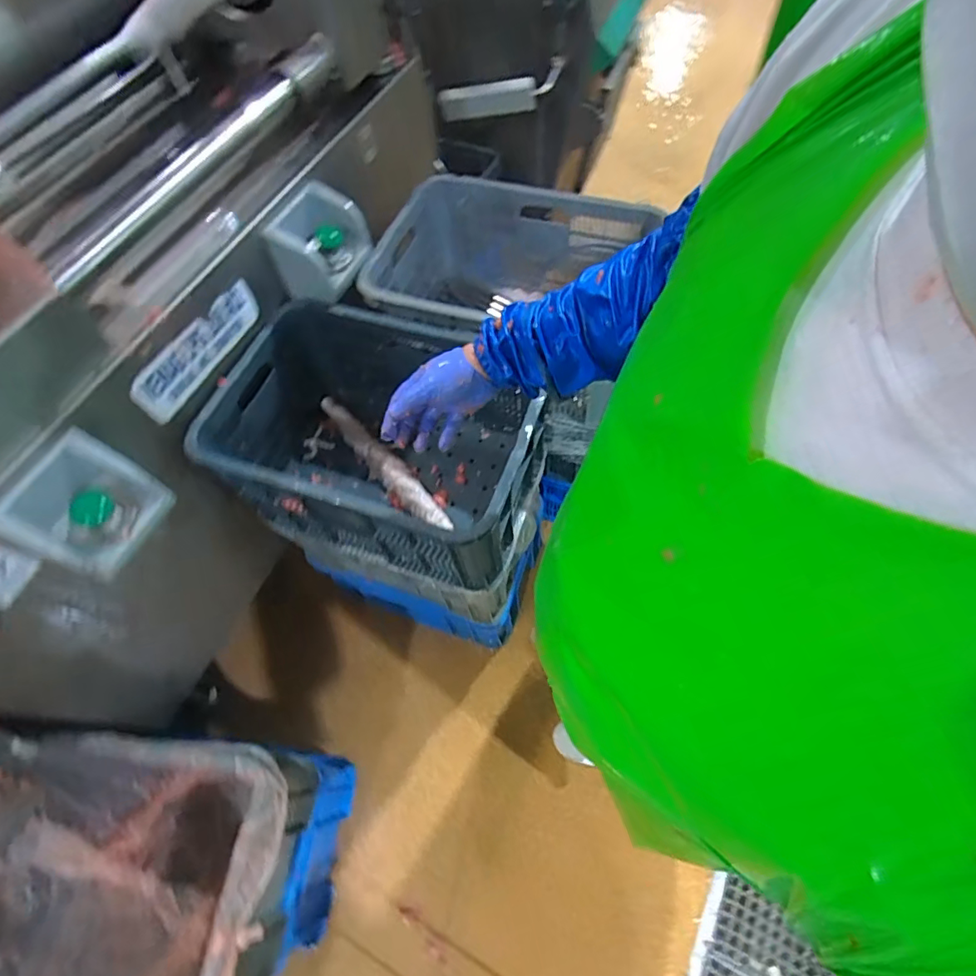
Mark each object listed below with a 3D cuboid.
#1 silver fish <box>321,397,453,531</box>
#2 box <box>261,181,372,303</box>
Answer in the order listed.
[{"bbox_3d":[-0.215,-0.053,1.041,0.060,0.043,0.409,-38,66,-14],"label":"silver fish"},{"bbox_3d":[-0.293,-0.437,0.923,0.110,0.121,0.179,15,65,13],"label":"box"}]

